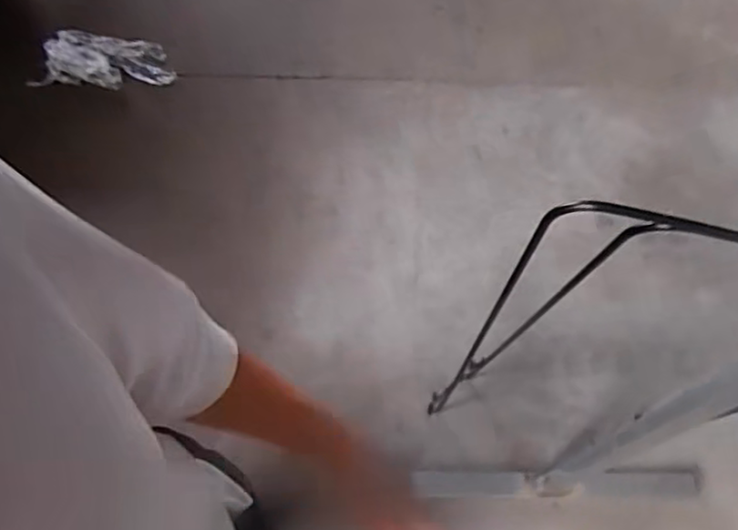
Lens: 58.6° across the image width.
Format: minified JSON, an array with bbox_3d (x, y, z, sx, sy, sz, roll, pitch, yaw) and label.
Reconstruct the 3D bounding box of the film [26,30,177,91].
[{"bbox_3d":[-0.713,-0.557,1.779,0.351,0.059,0.162,-4,63,-20],"label":"film"}]

